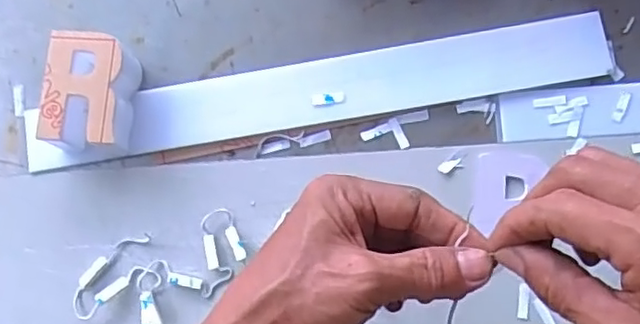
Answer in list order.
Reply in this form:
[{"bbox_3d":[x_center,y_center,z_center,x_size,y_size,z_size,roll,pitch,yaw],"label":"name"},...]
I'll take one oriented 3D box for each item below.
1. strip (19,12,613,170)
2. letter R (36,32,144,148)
[{"bbox_3d":[-0.003,-0.055,0.490,0.449,0.010,0.051,-9,84,1],"label":"strip"},{"bbox_3d":[-0.171,-0.053,0.476,0.054,0.048,0.084,7,84,3],"label":"letter R"}]

